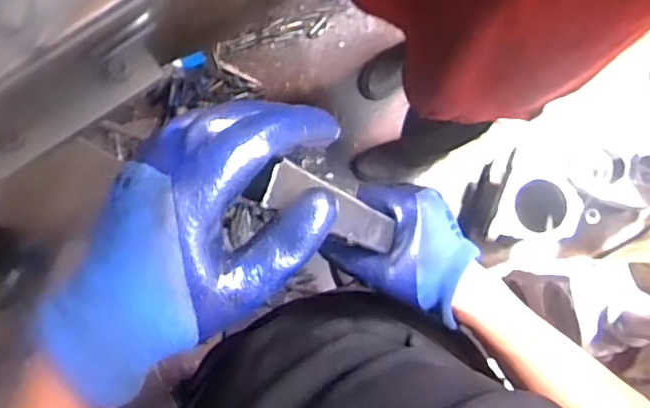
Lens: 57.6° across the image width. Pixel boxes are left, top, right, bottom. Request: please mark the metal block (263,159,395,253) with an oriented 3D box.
[{"bbox_3d":[0.011,0.006,0.371,0.010,0.189,0.024,13,85,23],"label":"metal block"}]

